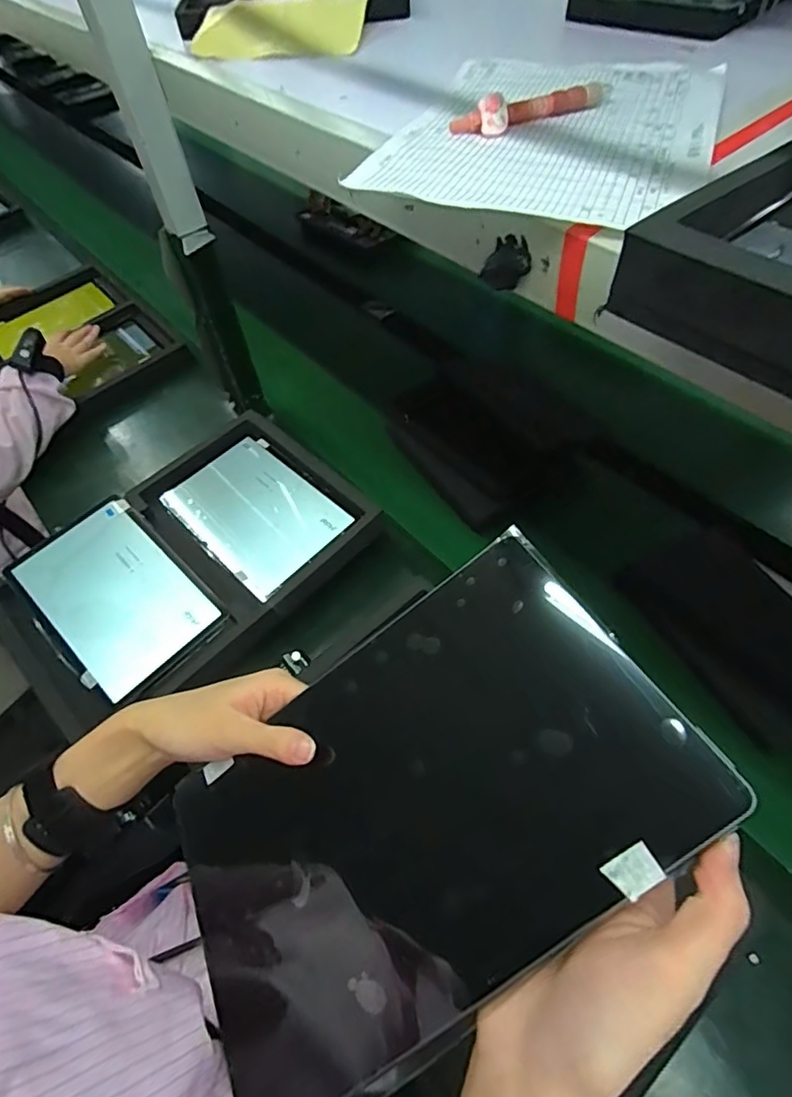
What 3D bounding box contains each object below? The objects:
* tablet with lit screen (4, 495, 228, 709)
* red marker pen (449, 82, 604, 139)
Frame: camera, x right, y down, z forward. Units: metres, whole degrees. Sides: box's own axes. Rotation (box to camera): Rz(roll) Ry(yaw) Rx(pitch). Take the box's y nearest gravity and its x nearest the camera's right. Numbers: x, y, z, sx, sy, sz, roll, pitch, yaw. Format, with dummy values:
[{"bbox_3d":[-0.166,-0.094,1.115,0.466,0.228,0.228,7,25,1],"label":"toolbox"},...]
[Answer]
[{"bbox_3d":[-0.347,0.056,0.671,0.160,0.014,0.251,-40,68,-22],"label":"tablet with lit screen"},{"bbox_3d":[0.100,-0.323,0.397,0.123,0.018,0.018,-23,57,-11],"label":"red marker pen"}]

